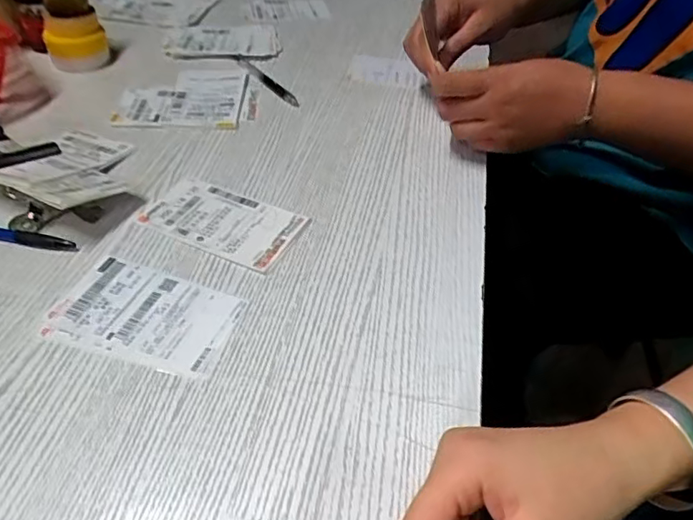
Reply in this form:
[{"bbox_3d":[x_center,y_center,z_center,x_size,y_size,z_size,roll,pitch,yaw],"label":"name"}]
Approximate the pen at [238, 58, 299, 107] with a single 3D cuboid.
[{"bbox_3d":[-0.101,-0.220,0.675,0.011,0.010,0.142,-29,53,-30],"label":"pen"}]

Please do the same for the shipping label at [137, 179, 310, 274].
[{"bbox_3d":[-0.110,-0.034,0.488,0.135,0.004,0.073,19,46,15],"label":"shipping label"}]

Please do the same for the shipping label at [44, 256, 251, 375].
[{"bbox_3d":[-0.146,0.038,0.410,0.126,0.004,0.083,14,45,10],"label":"shipping label"}]

